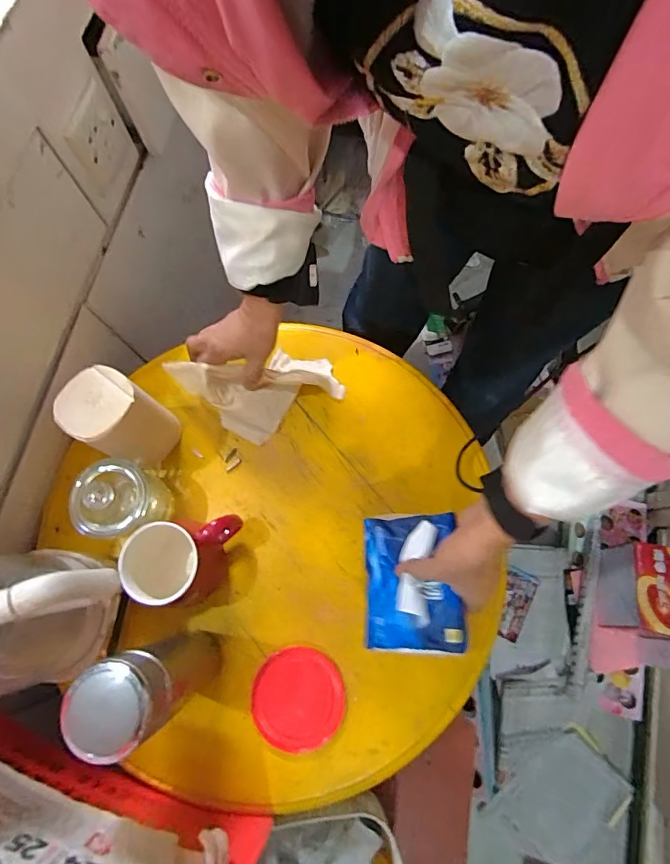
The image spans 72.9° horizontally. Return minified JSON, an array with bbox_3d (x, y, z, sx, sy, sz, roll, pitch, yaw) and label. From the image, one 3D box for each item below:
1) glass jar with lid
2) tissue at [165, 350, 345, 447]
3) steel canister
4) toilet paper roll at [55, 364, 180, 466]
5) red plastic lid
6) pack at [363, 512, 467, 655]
[{"bbox_3d":[-0.247,0.080,0.522,0.083,0.094,0.081,0,74,1],"label":"glass jar with lid"},{"bbox_3d":[-0.101,-0.057,0.582,0.212,0.071,0.120,-12,74,-3],"label":"tissue"},{"bbox_3d":[-0.168,0.234,0.427,0.064,0.199,0.067,0,74,1],"label":"steel canister"},{"bbox_3d":[-0.246,-0.013,0.525,0.081,0.131,0.080,27,76,8],"label":"toilet paper roll"},{"bbox_3d":[-0.042,0.297,0.506,0.099,0.014,0.097,0,74,1],"label":"red plastic lid"},{"bbox_3d":[0.075,0.149,0.456,0.097,0.028,0.131,-5,66,16],"label":"pack"}]

